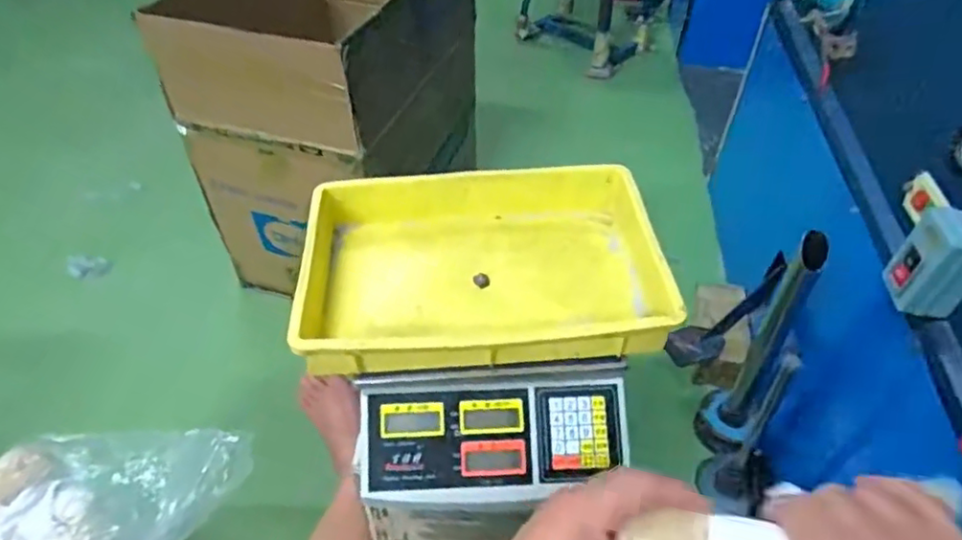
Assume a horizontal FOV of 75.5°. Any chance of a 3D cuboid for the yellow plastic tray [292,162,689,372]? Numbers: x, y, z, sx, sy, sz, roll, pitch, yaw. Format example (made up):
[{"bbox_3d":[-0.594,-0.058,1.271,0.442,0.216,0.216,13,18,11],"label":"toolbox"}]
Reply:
[{"bbox_3d":[-0.001,-0.010,0.655,0.355,0.070,0.253,-4,46,-4],"label":"yellow plastic tray"}]

